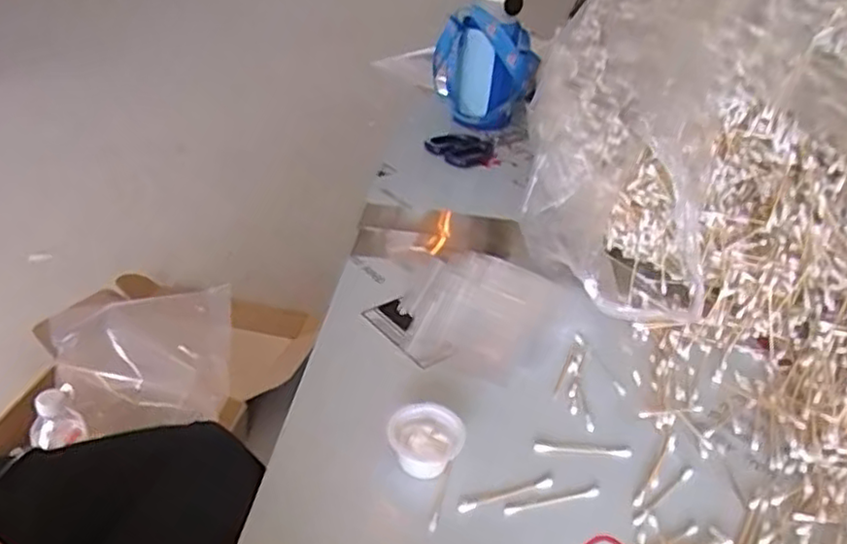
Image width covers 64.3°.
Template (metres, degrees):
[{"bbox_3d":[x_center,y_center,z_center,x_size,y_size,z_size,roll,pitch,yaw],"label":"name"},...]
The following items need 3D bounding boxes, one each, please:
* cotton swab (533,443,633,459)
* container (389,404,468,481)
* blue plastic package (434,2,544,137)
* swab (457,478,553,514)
[{"bbox_3d":[0.121,0.135,0.509,0.073,0.005,0.009,5,34,1],"label":"cotton swab"},{"bbox_3d":[0.001,0.125,0.487,0.051,0.031,0.055,3,34,-2],"label":"container"},{"bbox_3d":[0.090,-0.307,1.019,0.150,0.159,0.110,7,34,3],"label":"blue plastic package"},{"bbox_3d":[0.058,0.154,0.468,0.072,0.004,0.010,-8,37,-18],"label":"swab"}]

